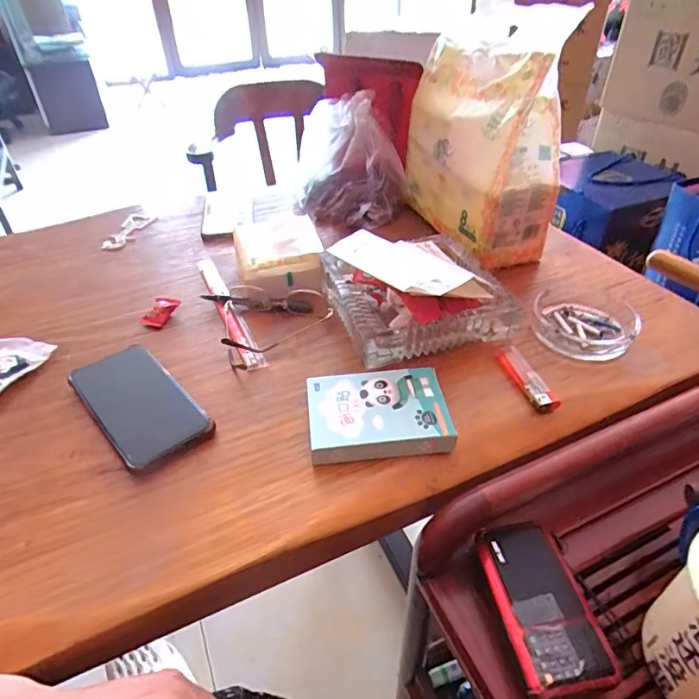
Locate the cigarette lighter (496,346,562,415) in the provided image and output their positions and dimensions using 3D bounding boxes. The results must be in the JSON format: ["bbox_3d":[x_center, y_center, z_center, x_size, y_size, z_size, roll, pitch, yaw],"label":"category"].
[{"bbox_3d":[0.171,0.026,0.474,0.022,0.015,0.087,-12,44,-12],"label":"cigarette lighter"}]

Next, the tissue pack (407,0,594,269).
[{"bbox_3d":[0.168,-0.275,0.637,0.115,0.251,0.238,-9,43,-10],"label":"tissue pack"}]

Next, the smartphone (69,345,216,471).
[{"bbox_3d":[-0.194,0.048,0.448,0.075,0.010,0.147,-32,51,-30],"label":"smartphone"}]

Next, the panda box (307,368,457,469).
[{"bbox_3d":[0.025,0.057,0.434,0.120,0.028,0.088,-5,43,-5],"label":"panda box"}]

